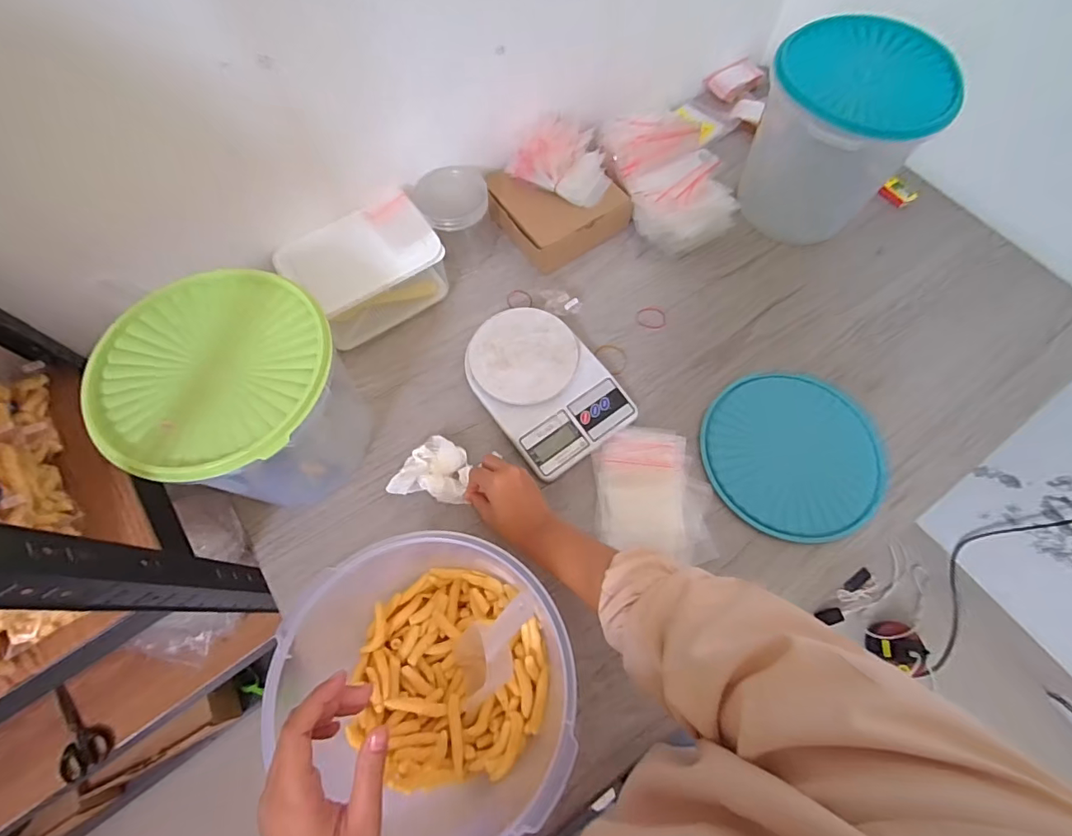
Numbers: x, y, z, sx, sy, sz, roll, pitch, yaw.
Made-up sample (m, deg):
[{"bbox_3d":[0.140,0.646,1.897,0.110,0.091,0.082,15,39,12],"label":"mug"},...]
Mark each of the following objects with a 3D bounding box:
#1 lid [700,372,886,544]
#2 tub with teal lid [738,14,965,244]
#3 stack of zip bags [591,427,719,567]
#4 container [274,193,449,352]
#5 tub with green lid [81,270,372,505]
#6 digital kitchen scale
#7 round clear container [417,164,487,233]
[{"bbox_3d":[0.304,0.040,0.579,0.202,0.030,0.194,0,67,0],"label":"lid"},{"bbox_3d":[0.385,-0.363,0.647,0.190,0.194,0.199,0,67,0],"label":"tub with teal lid"},{"bbox_3d":[0.134,0.084,0.559,0.128,0.015,0.152,-1,67,0],"label":"stack of zip bags"},{"bbox_3d":[-0.211,-0.189,0.640,0.175,0.112,0.103,-26,70,-10],"label":"container"},{"bbox_3d":[-0.289,-0.013,0.507,0.204,0.187,0.193,0,67,0],"label":"tub with green lid"},{"bbox_3d":[0.009,-0.045,0.604,0.152,0.033,0.212,-34,71,-13],"label":"digital kitchen scale"},{"bbox_3d":[-0.103,-0.270,0.662,0.091,0.097,0.084,0,67,0],"label":"round clear container"}]

